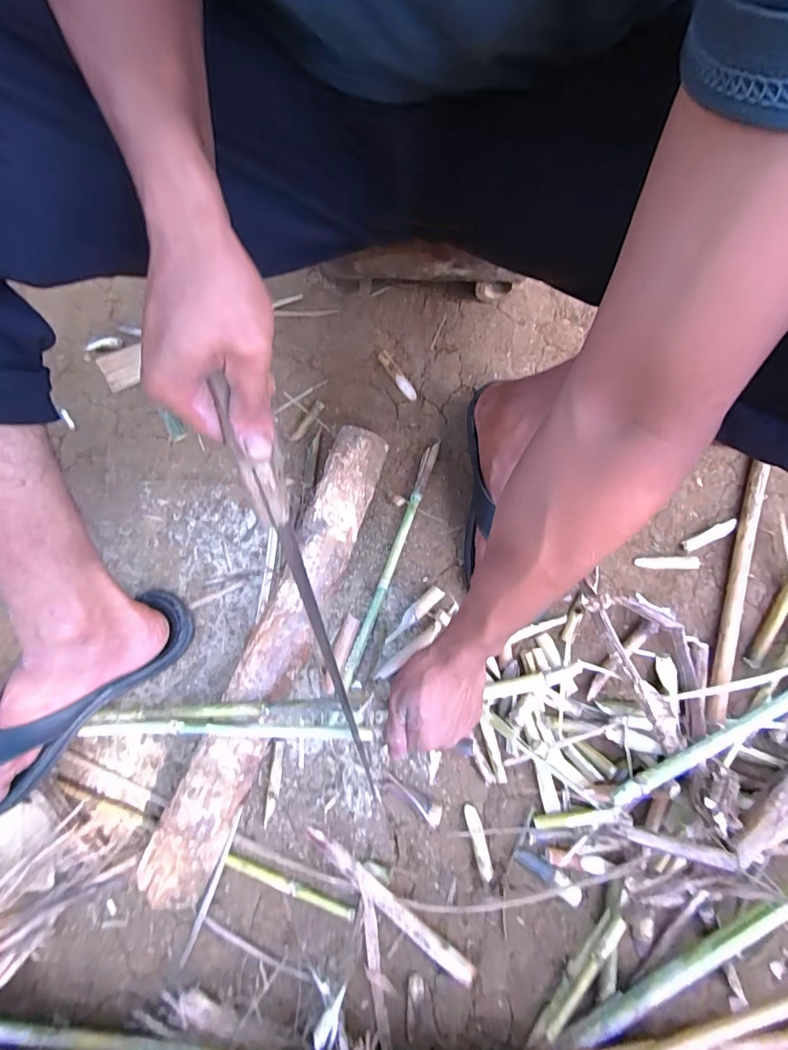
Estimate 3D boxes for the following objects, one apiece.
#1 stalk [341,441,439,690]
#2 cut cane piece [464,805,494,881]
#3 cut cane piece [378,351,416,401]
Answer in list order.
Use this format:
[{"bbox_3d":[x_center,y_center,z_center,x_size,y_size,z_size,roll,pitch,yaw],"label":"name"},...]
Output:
[{"bbox_3d":[-0.002,0.040,0.539,0.016,0.012,0.297,19,79,6],"label":"stalk"},{"bbox_3d":[0.087,0.324,0.474,0.013,0.013,0.068,-15,78,-2],"label":"cut cane piece"},{"bbox_3d":[0.005,-0.187,0.583,0.015,0.015,0.071,-33,79,-5],"label":"cut cane piece"}]

